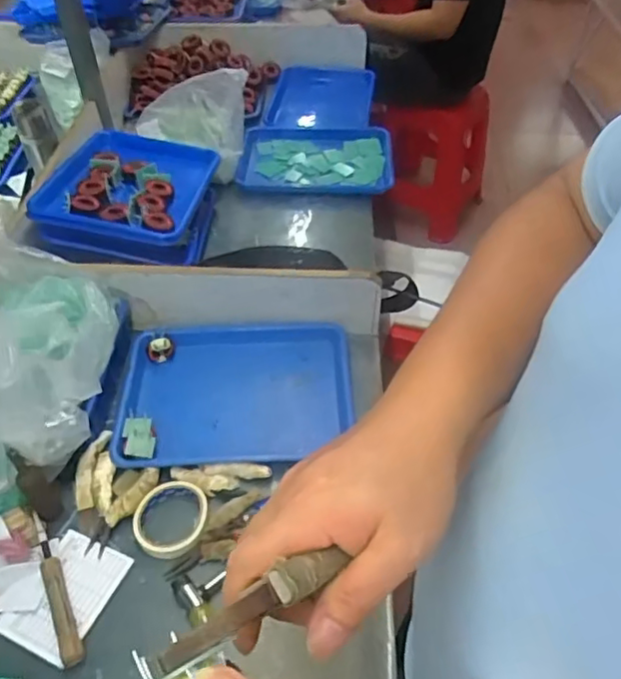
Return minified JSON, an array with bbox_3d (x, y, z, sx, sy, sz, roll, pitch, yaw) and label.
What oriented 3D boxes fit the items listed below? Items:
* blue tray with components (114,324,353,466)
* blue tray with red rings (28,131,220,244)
[{"bbox_3d":[-0.106,0.079,0.894,0.339,0.047,0.249,-3,47,-2],"label":"blue tray with components"},{"bbox_3d":[-0.321,-0.280,1.066,0.246,0.065,0.319,6,47,6],"label":"blue tray with red rings"}]

